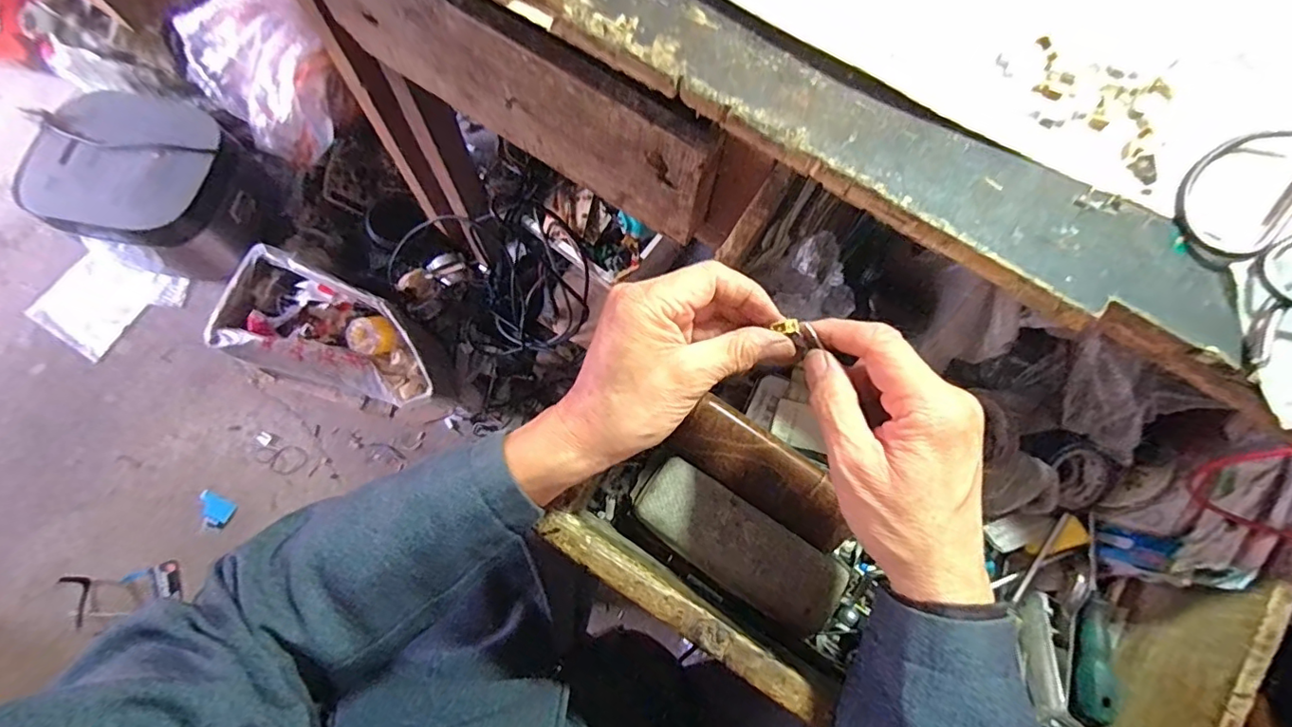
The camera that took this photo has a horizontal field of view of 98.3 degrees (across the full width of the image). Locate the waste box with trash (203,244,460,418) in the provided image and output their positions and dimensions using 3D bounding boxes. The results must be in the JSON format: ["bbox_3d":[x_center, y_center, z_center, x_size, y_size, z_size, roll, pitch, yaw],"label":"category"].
[{"bbox_3d":[-0.530,-0.024,1.000,0.376,0.182,0.191,24,74,3],"label":"waste box with trash"}]

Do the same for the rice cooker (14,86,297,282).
[{"bbox_3d":[-0.865,-0.313,1.028,0.315,0.217,0.276,21,74,2],"label":"rice cooker"}]

